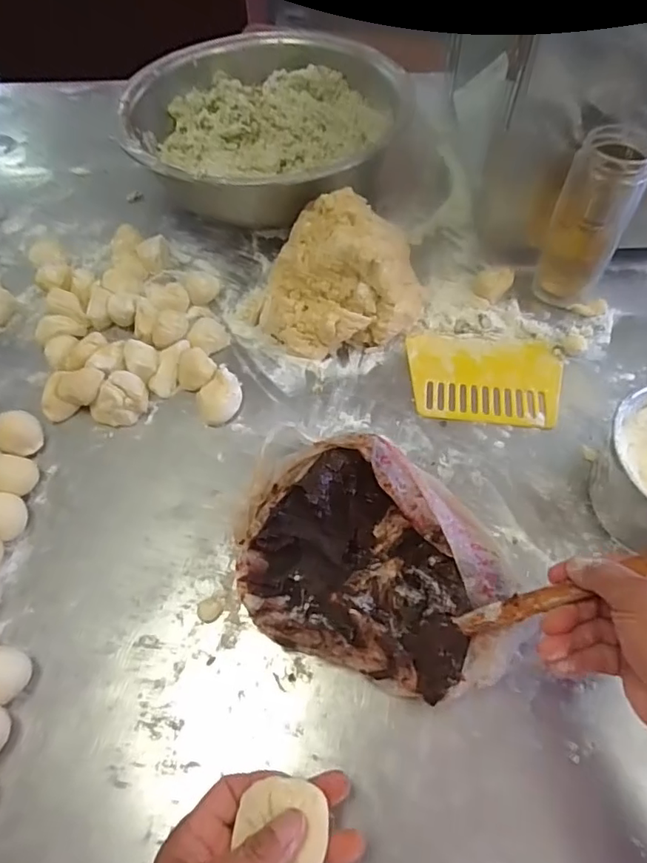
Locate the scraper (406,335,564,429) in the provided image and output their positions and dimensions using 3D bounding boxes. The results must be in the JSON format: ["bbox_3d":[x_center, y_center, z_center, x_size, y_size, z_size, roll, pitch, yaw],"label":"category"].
[{"bbox_3d":[0.179,-0.058,0.599,0.164,0.004,0.113,4,59,3],"label":"scraper"}]

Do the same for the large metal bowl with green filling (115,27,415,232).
[{"bbox_3d":[-0.087,-0.422,0.777,0.347,0.123,0.369,-1,56,2],"label":"large metal bowl with green filling"}]

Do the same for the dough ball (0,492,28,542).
[{"bbox_3d":[-0.302,0.079,0.513,0.038,0.030,0.039,-1,56,2],"label":"dough ball"}]

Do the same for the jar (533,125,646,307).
[{"bbox_3d":[0.300,-0.236,0.610,0.076,0.179,0.076,-1,56,2],"label":"jar"}]

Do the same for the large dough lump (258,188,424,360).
[{"bbox_3d":[0.013,-0.182,0.623,0.173,0.108,0.159,-1,56,2],"label":"large dough lump"}]

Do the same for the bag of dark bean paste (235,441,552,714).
[{"bbox_3d":[0.051,0.110,0.455,0.236,0.071,0.176,26,61,18],"label":"bag of dark bean paste"}]

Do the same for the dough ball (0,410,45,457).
[{"bbox_3d":[-0.309,0.005,0.554,0.037,0.039,0.044,35,64,23],"label":"dough ball"}]

